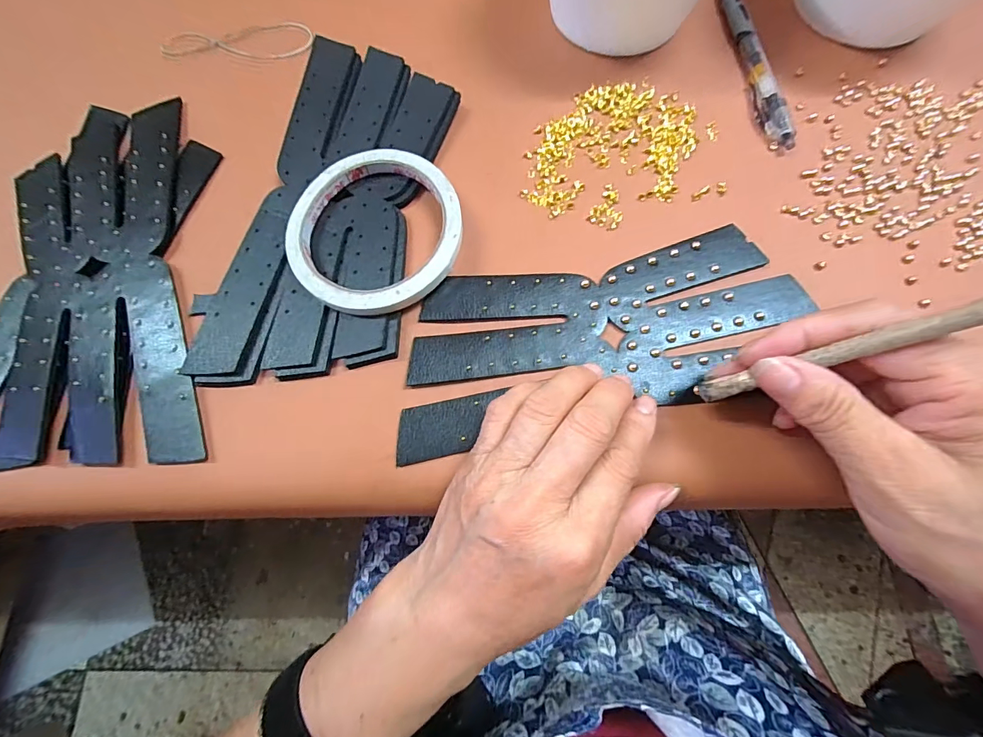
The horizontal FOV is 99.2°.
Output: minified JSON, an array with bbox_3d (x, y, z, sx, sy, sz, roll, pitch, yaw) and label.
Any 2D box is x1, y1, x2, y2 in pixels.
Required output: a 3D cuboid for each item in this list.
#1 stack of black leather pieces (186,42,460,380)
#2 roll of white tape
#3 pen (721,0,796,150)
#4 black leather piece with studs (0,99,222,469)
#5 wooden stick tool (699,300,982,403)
[{"bbox_3d":[-0.086,-0.095,0.237,0.101,0.008,0.221,10,75,4],"label":"stack of black leather pieces"},{"bbox_3d":[-0.064,-0.079,0.227,0.091,0.013,0.106,-13,74,-2],"label":"roll of white tape"},{"bbox_3d":[0.165,-0.196,0.263,0.014,0.009,0.135,-6,74,0],"label":"pen"},{"bbox_3d":[-0.224,-0.058,0.235,0.143,0.014,0.219,-4,74,0],"label":"black leather piece with studs"},{"bbox_3d":[0.122,-0.007,0.145,0.005,0.103,0.010,1,70,-36],"label":"wooden stick tool"}]

